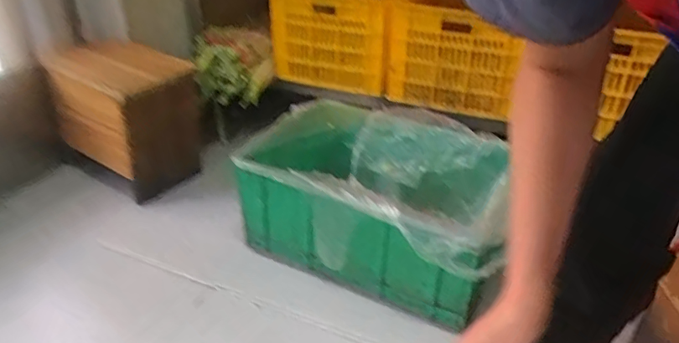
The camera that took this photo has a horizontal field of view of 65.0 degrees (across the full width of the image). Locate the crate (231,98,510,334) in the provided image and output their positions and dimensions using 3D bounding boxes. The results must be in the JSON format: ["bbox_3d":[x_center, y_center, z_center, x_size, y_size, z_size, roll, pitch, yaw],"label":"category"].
[{"bbox_3d":[0.089,0.047,1.138,0.544,0.212,0.397,18,35,24],"label":"crate"}]

